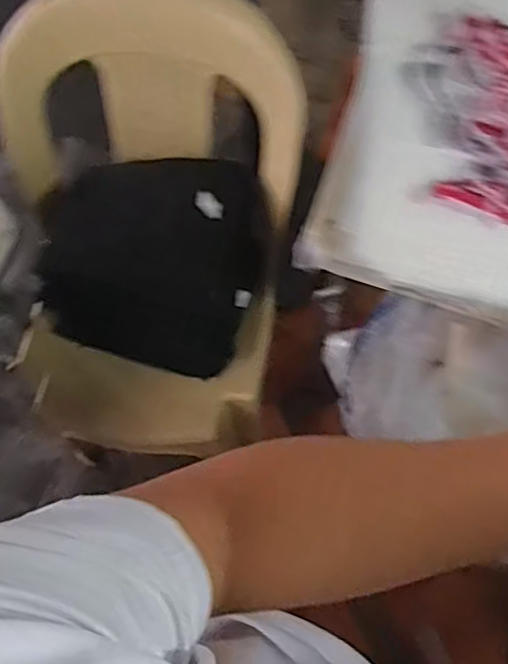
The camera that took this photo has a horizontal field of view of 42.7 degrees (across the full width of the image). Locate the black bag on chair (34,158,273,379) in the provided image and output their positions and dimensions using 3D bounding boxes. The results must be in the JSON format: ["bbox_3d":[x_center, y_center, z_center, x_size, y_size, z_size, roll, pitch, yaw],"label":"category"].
[{"bbox_3d":[-0.145,-0.102,0.961,0.325,0.113,0.314,11,102,-3],"label":"black bag on chair"}]

